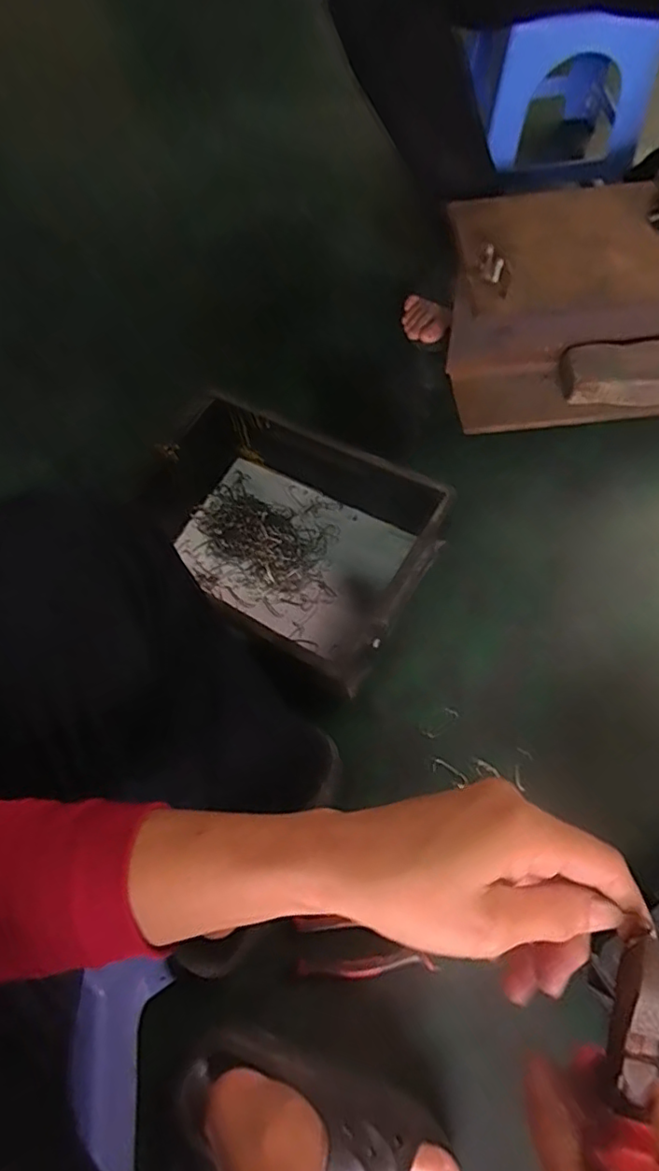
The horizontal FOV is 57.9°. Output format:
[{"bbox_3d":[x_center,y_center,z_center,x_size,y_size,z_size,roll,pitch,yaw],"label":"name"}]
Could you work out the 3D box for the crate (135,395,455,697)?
[{"bbox_3d":[-0.044,-0.071,0.710,0.336,0.113,0.206,29,71,17],"label":"crate"}]

